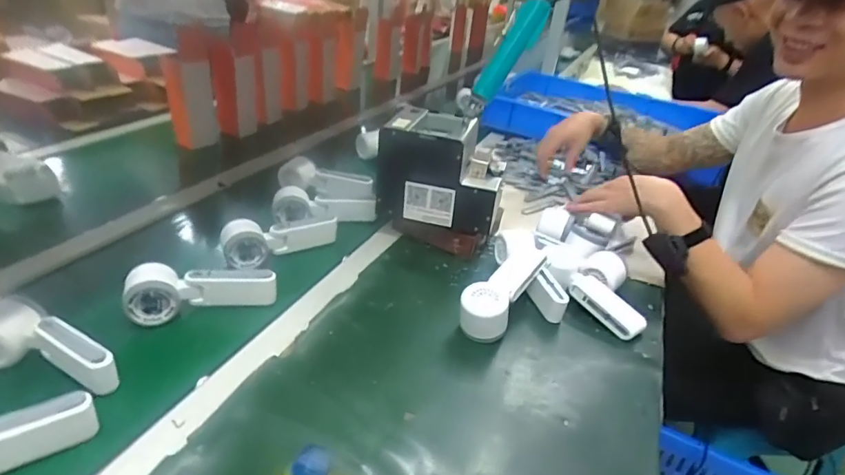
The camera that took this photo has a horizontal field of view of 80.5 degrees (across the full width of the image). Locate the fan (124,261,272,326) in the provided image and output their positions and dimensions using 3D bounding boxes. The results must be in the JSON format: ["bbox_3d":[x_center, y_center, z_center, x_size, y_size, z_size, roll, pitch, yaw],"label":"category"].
[{"bbox_3d":[-0.262,0.060,0.601,0.166,0.047,0.051,-6,33,-21],"label":"fan"}]

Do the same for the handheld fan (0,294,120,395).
[{"bbox_3d":[-0.368,0.109,0.483,0.143,0.056,0.064,19,33,20],"label":"handheld fan"}]

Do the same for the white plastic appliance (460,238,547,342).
[{"bbox_3d":[0.109,0.064,0.663,0.065,0.059,0.204,21,33,22],"label":"white plastic appliance"}]

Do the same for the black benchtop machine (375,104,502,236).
[{"bbox_3d":[0.027,-0.102,0.765,0.175,0.142,0.131,9,31,4],"label":"black benchtop machine"}]

